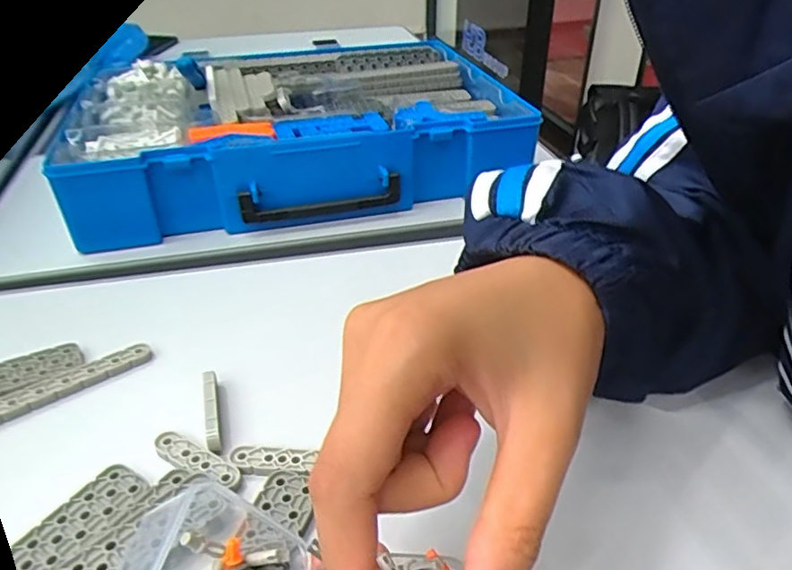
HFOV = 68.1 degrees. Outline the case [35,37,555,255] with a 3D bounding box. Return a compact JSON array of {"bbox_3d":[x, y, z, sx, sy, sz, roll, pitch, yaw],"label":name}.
[{"bbox_3d":[-0.088,-0.142,0.526,0.356,0.079,0.253,-9,36,-12],"label":"case"}]

